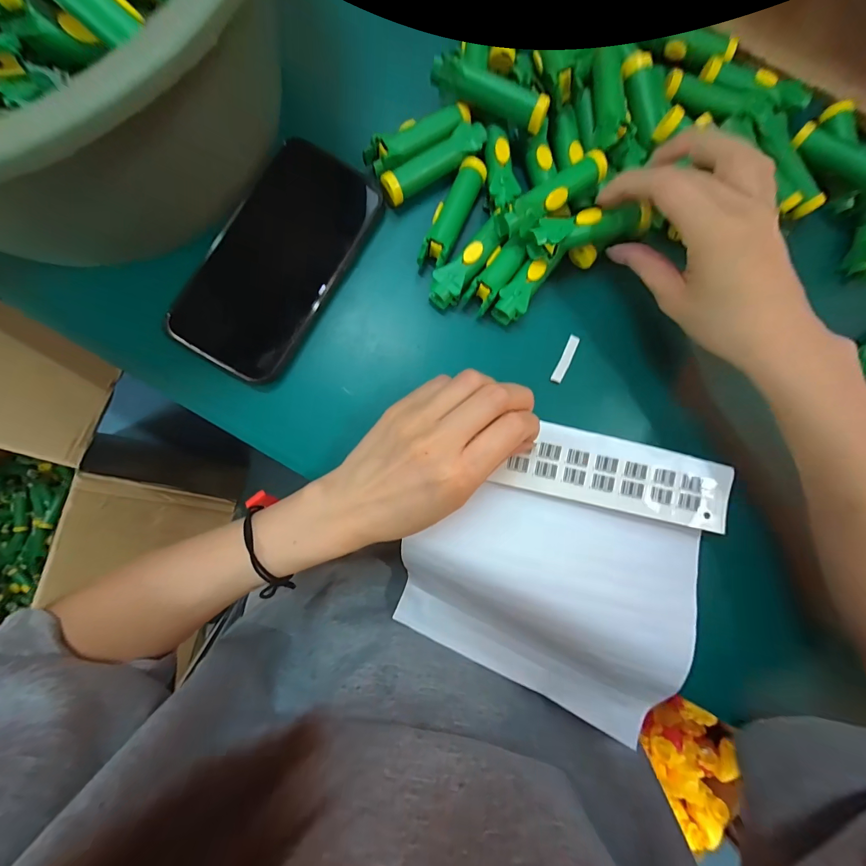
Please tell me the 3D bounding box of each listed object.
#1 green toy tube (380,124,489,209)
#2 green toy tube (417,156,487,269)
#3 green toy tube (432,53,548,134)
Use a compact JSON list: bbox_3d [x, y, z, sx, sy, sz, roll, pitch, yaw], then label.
[{"bbox_3d":[0.000,-0.189,0.271,0.083,0.022,0.019,-35,89,-7],"label":"green toy tube"},{"bbox_3d":[0.013,-0.153,0.269,0.021,0.021,0.084,24,84,-3],"label":"green toy tube"},{"bbox_3d":[0.040,-0.232,0.257,0.080,0.024,0.021,25,84,-2],"label":"green toy tube"}]

